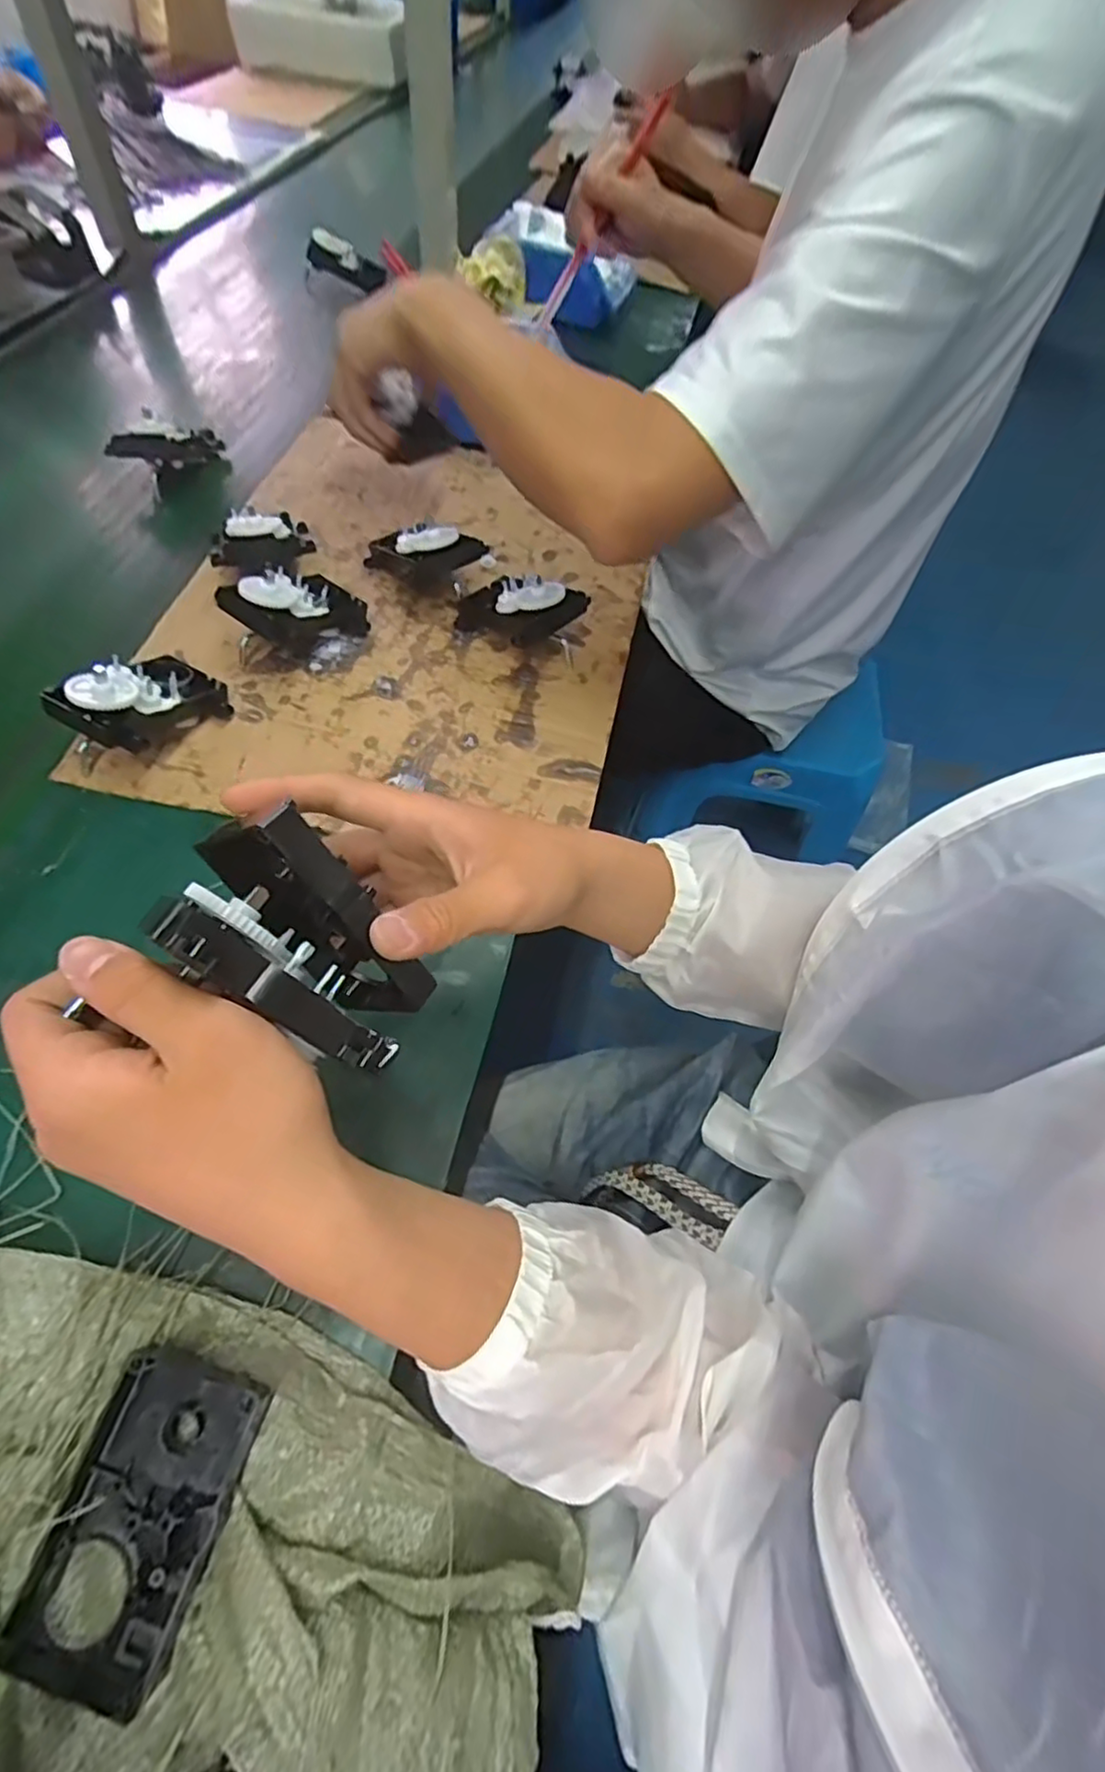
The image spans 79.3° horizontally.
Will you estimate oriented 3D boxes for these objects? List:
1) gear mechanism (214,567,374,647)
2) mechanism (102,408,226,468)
[{"bbox_3d":[-0.200,-0.222,0.528,0.064,0.050,0.101,40,64,18],"label":"gear mechanism"},{"bbox_3d":[-0.367,-0.435,0.656,0.038,0.041,0.119,32,44,16],"label":"mechanism"}]

